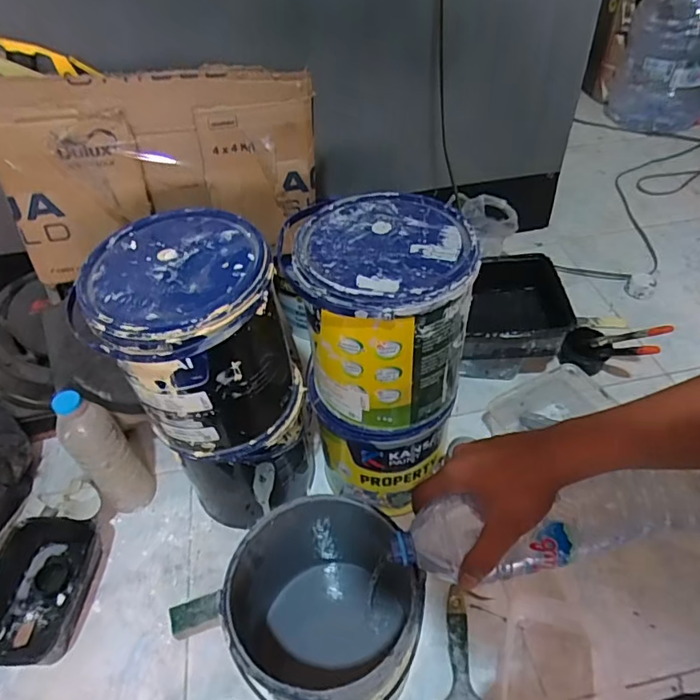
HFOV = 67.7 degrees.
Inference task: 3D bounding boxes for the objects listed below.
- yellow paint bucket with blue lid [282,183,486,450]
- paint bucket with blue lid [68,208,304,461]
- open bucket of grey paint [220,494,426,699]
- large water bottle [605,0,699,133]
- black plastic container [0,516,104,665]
[{"bbox_3d":[0.034,-0.032,0.579,0.177,0.207,0.168,-2,46,2],"label":"yellow paint bucket with blue lid"},{"bbox_3d":[-0.159,-0.005,0.564,0.176,0.218,0.173,-2,46,2],"label":"paint bucket with blue lid"},{"bbox_3d":[-0.020,0.279,0.548,0.183,0.179,0.177,-3,46,3],"label":"open bucket of grey paint"},{"bbox_3d":[0.845,-0.795,1.354,0.246,0.438,0.212,21,51,23],"label":"large water bottle"},{"bbox_3d":[-0.395,0.300,0.662,0.125,0.050,0.179,1,46,7],"label":"black plastic container"}]

